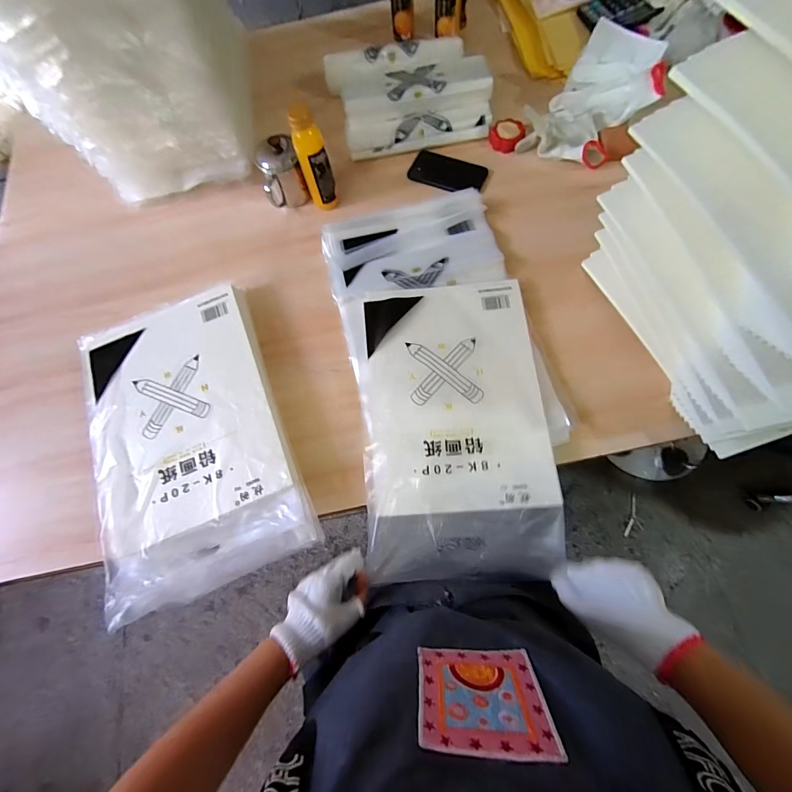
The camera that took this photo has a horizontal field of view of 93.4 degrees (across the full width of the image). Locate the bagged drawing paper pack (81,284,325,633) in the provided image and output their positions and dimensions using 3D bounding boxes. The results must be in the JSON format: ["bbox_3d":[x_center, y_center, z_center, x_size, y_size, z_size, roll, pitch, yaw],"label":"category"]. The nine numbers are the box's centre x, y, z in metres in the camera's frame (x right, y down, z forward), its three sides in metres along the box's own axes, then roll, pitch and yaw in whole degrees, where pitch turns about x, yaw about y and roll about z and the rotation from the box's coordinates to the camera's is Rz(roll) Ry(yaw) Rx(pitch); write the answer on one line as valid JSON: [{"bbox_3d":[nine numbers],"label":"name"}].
[{"bbox_3d":[-0.323,0.050,0.578,0.289,0.039,0.470,-21,71,-2],"label":"bagged drawing paper pack"}]

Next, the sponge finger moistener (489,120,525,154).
[{"bbox_3d":[0.223,-0.526,0.752,0.068,0.022,0.062,-2,72,5],"label":"sponge finger moistener"}]

